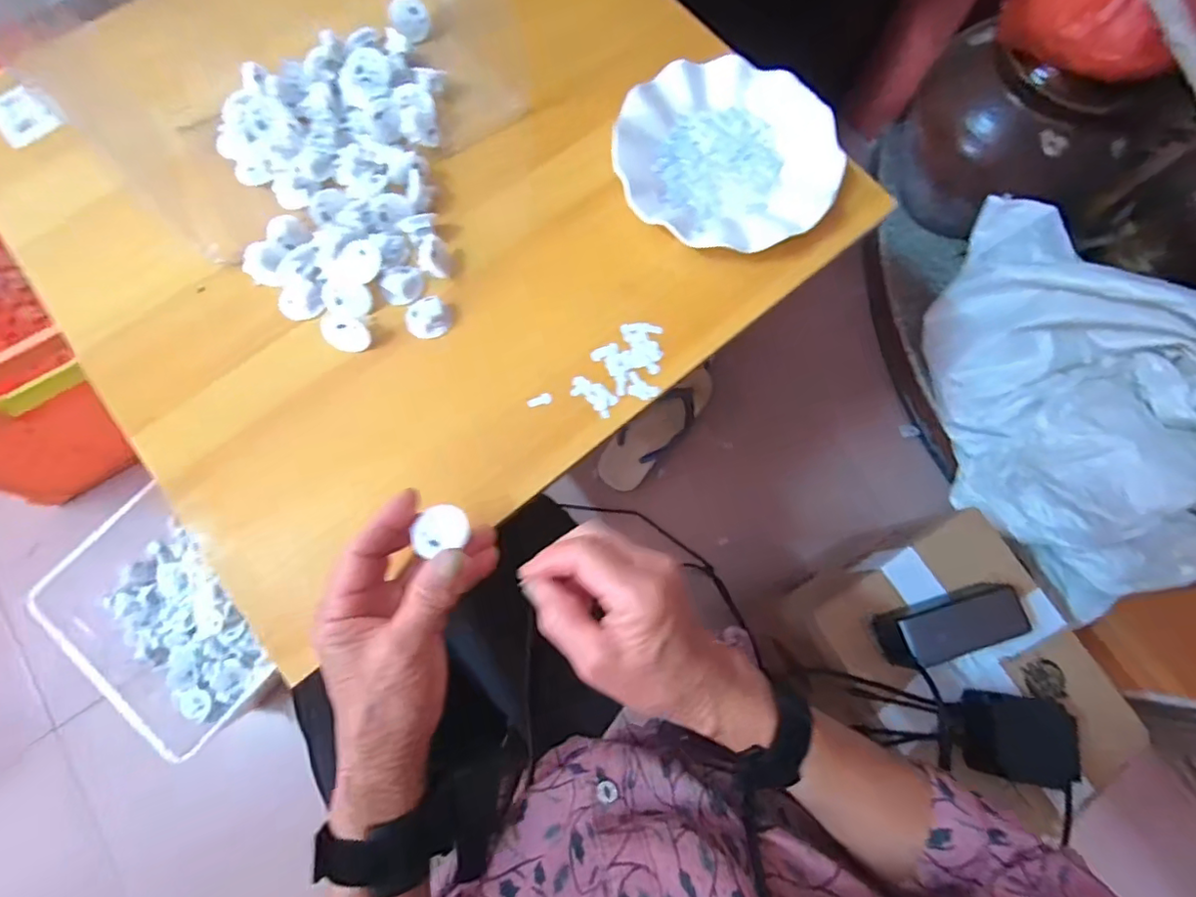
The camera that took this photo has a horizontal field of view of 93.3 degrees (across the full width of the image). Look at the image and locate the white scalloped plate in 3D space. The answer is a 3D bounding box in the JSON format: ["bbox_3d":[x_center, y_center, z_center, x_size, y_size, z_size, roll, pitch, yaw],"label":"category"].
[{"bbox_3d":[0.107,-0.246,0.472,0.180,0.022,0.181,10,75,1],"label":"white scalloped plate"}]

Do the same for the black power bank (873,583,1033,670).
[{"bbox_3d":[0.352,0.174,0.564,0.135,0.060,0.051,-15,76,-6],"label":"black power bank"}]

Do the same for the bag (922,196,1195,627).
[{"bbox_3d":[0.611,-0.087,0.732,0.313,0.234,0.471,-36,79,-11],"label":"bag"}]

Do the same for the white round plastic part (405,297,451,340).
[{"bbox_3d":[-0.130,-0.099,0.433,0.032,0.017,0.028,-25,77,-8],"label":"white round plastic part"}]

